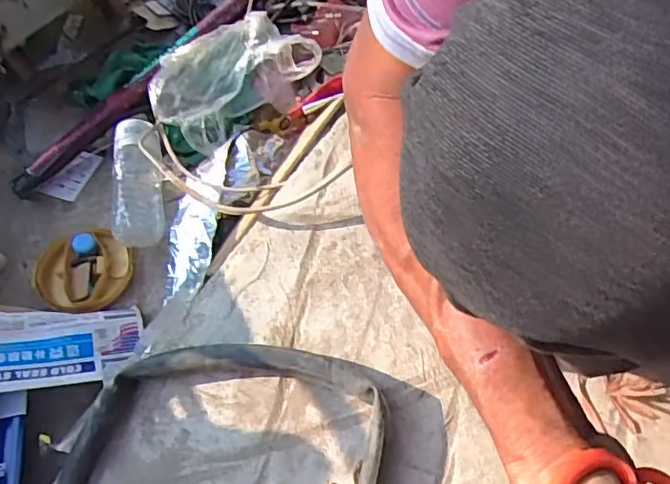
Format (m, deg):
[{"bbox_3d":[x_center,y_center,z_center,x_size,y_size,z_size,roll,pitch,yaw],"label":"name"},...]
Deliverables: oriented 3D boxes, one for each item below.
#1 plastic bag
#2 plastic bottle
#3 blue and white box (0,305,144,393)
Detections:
[{"bbox_3d":[-0.162,-0.246,0.891,0.227,0.093,0.169,-38,64,-20],"label":"plastic bag"},{"bbox_3d":[-0.283,-0.088,0.854,0.068,0.058,0.192,-7,57,-2],"label":"plastic bottle"},{"bbox_3d":[-0.341,0.124,0.708,0.208,0.016,0.099,-4,54,-30],"label":"blue and white box"}]

